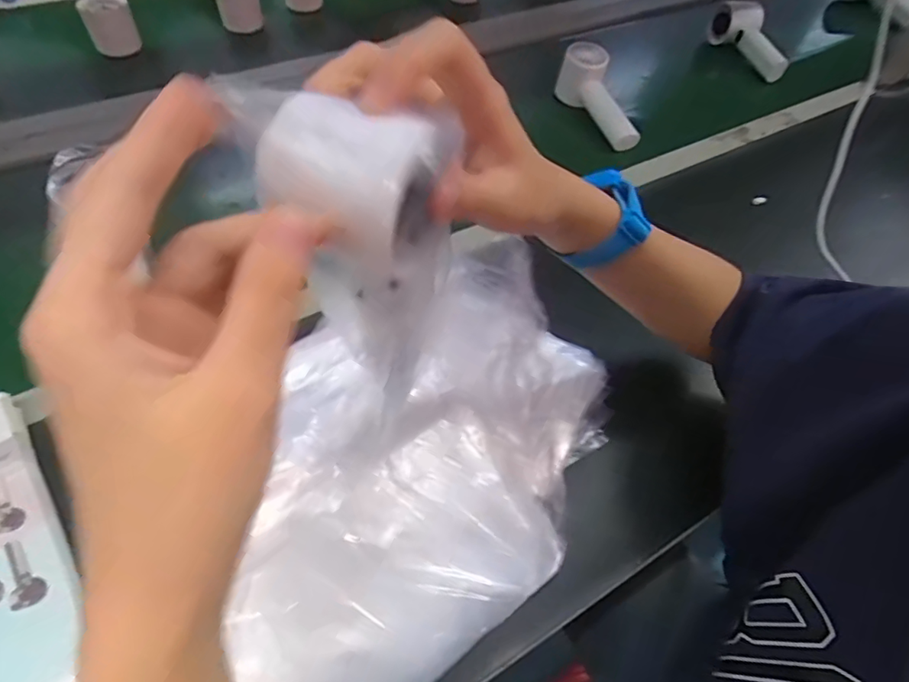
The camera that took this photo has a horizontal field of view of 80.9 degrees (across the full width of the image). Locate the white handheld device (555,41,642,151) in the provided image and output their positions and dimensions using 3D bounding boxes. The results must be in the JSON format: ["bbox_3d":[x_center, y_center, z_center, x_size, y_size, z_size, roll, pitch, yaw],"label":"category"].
[{"bbox_3d":[0.184,-0.307,0.689,0.051,0.061,0.150,-26,81,-22],"label":"white handheld device"}]

